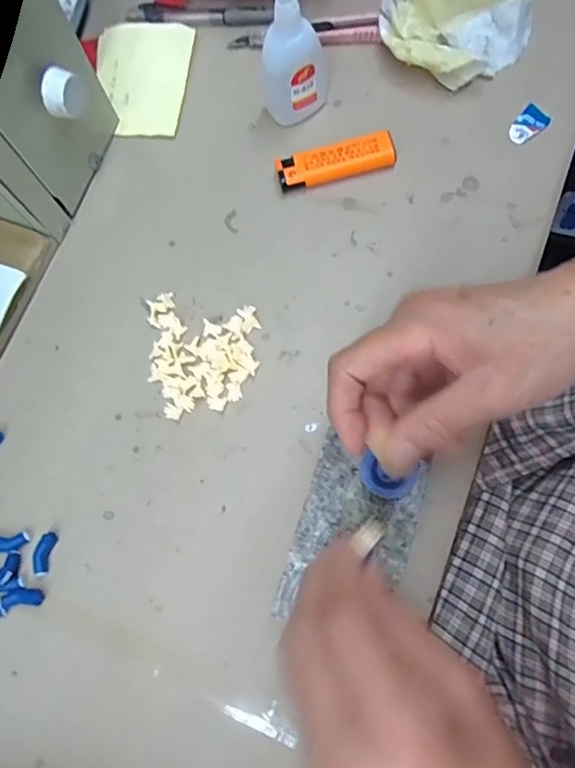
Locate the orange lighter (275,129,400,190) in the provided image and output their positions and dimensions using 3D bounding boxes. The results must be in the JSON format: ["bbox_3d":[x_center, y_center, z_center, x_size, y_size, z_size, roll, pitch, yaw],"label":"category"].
[{"bbox_3d":[0.033,-0.152,0.364,0.079,0.015,0.024,-10,75,-1],"label":"orange lighter"}]

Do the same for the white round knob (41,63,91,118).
[{"bbox_3d":[-0.131,-0.170,0.313,0.022,0.017,0.024,-1,75,4],"label":"white round knob"}]

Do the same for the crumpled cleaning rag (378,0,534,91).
[{"bbox_3d":[0.118,-0.256,0.374,0.106,0.045,0.083,16,76,6],"label":"crumpled cleaning rag"}]

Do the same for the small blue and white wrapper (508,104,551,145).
[{"bbox_3d":[0.168,-0.180,0.369,0.019,0.007,0.029,38,79,11],"label":"small blue and white wrapper"}]

